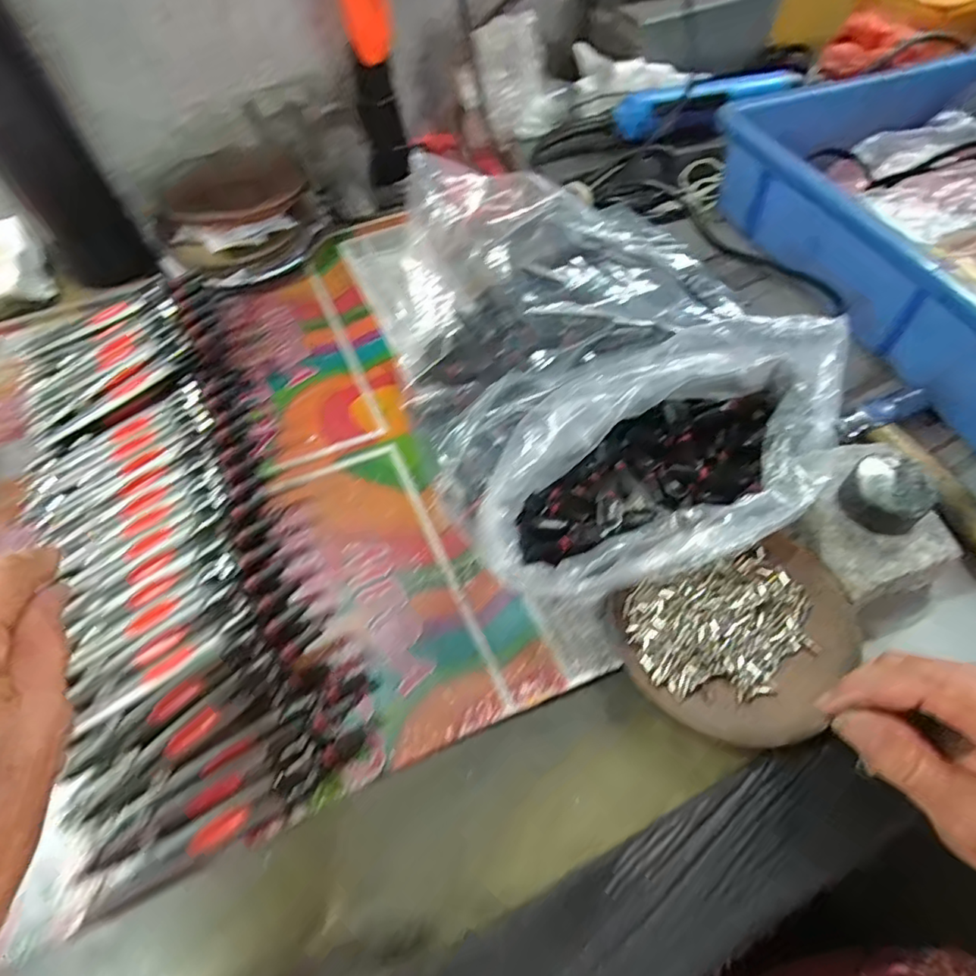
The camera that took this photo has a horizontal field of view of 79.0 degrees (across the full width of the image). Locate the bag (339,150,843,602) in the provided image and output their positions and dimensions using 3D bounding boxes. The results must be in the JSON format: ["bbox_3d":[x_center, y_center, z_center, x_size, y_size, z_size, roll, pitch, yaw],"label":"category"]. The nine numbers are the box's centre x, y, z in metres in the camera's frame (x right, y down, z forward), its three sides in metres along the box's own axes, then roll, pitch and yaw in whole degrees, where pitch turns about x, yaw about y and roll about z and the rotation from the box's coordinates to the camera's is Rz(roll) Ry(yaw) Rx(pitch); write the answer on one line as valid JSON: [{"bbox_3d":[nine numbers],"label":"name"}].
[{"bbox_3d":[0.059,-0.103,0.366,0.227,0.096,0.317,-18,57,-10],"label":"bag"}]

